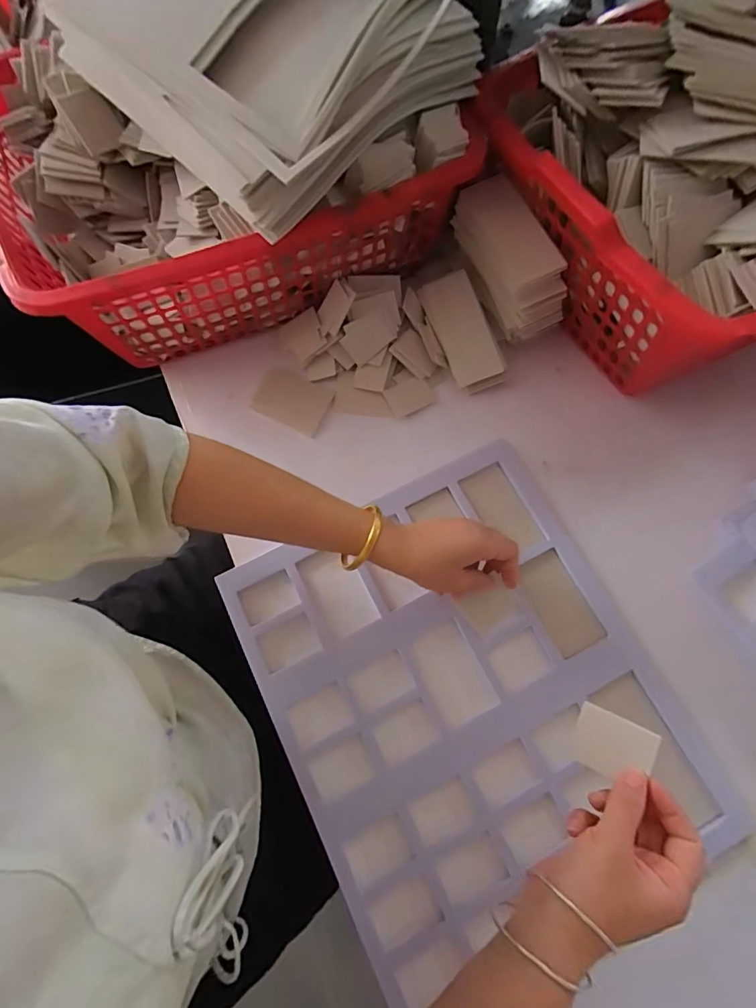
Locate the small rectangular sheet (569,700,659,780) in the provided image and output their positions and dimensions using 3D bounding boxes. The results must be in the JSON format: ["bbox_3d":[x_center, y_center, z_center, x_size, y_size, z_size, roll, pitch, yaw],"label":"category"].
[{"bbox_3d":[0.173,0.179,0.345,0.052,0.004,0.043,16,88,38],"label":"small rectangular sheet"}]

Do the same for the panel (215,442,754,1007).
[{"bbox_3d":[0.081,0.176,0.457,0.348,0.022,0.394,-27,73,-7],"label":"panel"}]

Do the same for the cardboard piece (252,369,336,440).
[{"bbox_3d":[-0.100,-0.124,0.553,0.085,0.007,0.062,26,74,3],"label":"cardboard piece"}]

